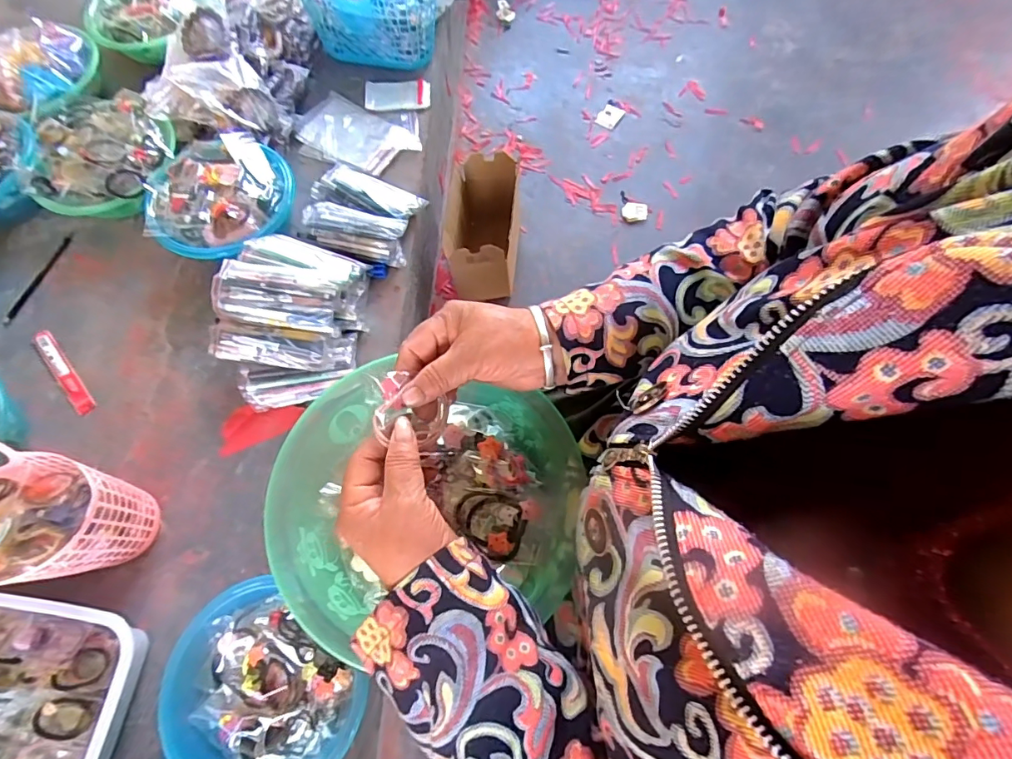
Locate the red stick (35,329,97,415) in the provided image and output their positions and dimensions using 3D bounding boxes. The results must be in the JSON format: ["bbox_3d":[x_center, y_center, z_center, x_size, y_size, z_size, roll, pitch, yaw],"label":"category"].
[{"bbox_3d":[-0.682,-0.016,0.740,0.025,0.005,0.188,-42,70,-14],"label":"red stick"}]

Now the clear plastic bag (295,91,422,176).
[{"bbox_3d":[-0.276,-0.459,0.897,0.217,0.027,0.158,20,68,12],"label":"clear plastic bag"}]

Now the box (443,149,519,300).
[{"bbox_3d":[-0.043,-0.277,0.932,0.112,0.199,0.218,3,66,5],"label":"box"}]

